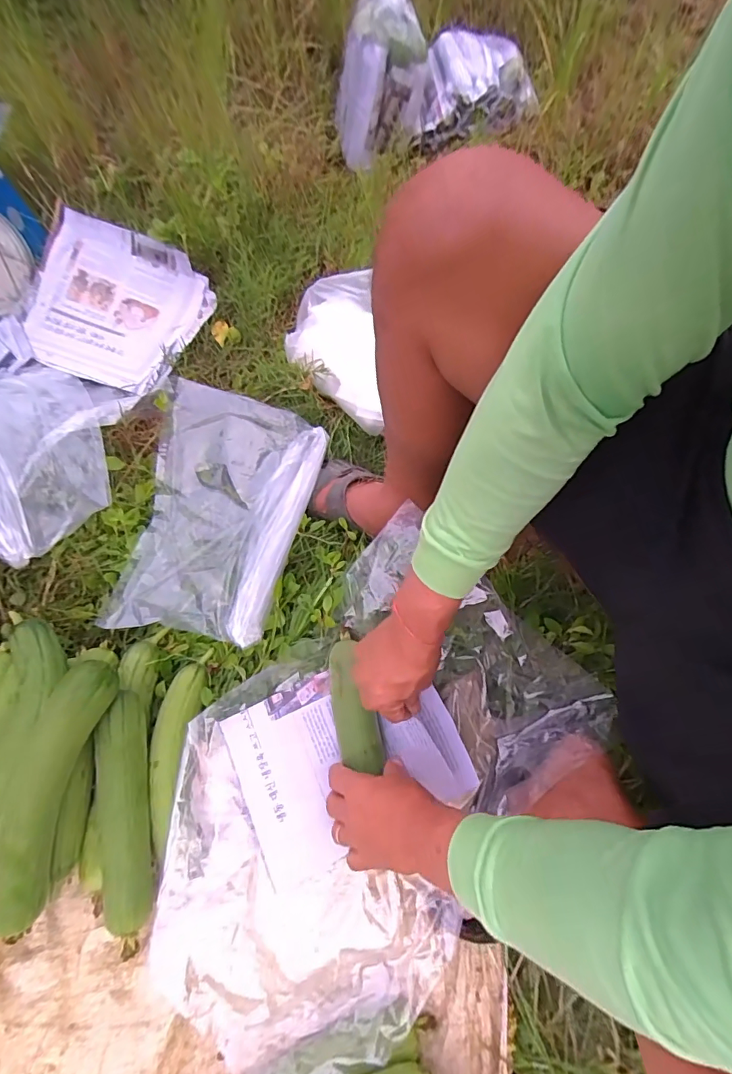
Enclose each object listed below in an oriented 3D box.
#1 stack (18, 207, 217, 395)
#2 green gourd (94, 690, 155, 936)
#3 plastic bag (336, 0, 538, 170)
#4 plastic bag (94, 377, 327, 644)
[{"bbox_3d":[-0.489,-0.439,0.866,0.332,0.048,0.290,22,81,1],"label":"stack"},{"bbox_3d":[-0.269,0.298,0.511,0.049,0.062,0.234,-11,66,-2],"label":"green gourd"},{"bbox_3d":[0.131,-1.076,1.038,0.455,0.228,0.306,-18,67,-5],"label":"plastic bag"},{"bbox_3d":[-0.213,-0.041,0.653,0.236,0.083,0.351,11,67,8],"label":"plastic bag"}]

